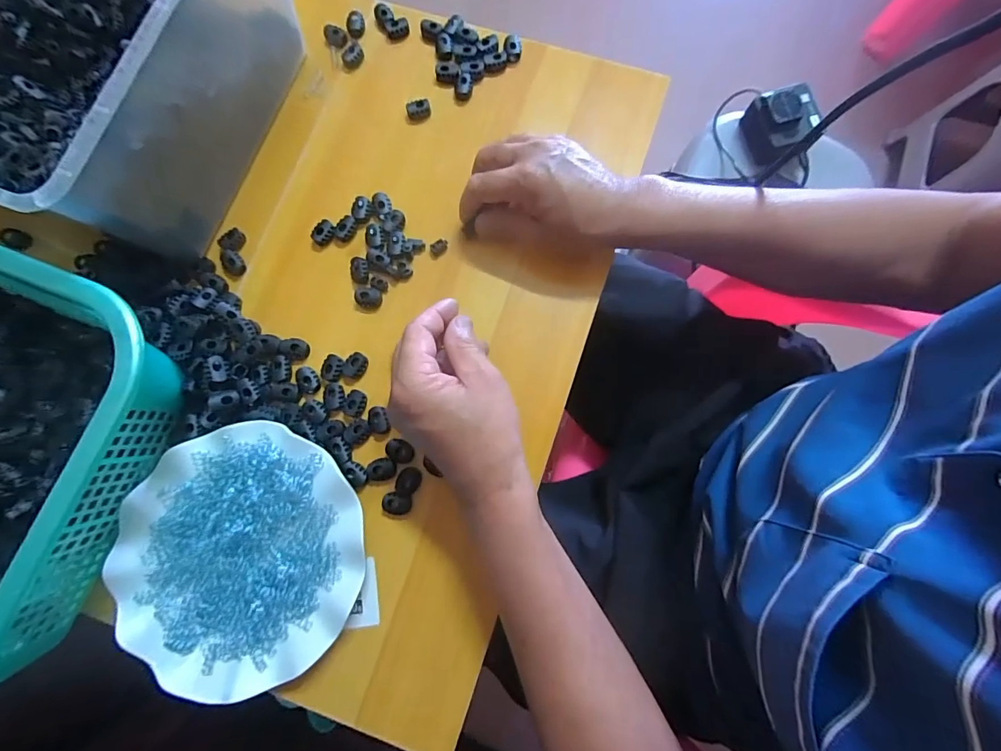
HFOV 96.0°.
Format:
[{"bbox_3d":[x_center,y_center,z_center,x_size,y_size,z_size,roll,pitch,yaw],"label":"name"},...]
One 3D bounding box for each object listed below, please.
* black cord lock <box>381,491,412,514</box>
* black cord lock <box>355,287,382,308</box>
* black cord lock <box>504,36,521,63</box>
[{"bbox_3d":[-0.081,0.099,0.350,0.021,0.006,0.016,6,79,3],"label":"black cord lock"},{"bbox_3d":[-0.113,-0.067,0.385,0.023,0.006,0.017,4,78,2],"label":"black cord lock"},{"bbox_3d":[0.011,-0.310,0.427,0.017,0.010,0.023,1,78,1],"label":"black cord lock"}]

